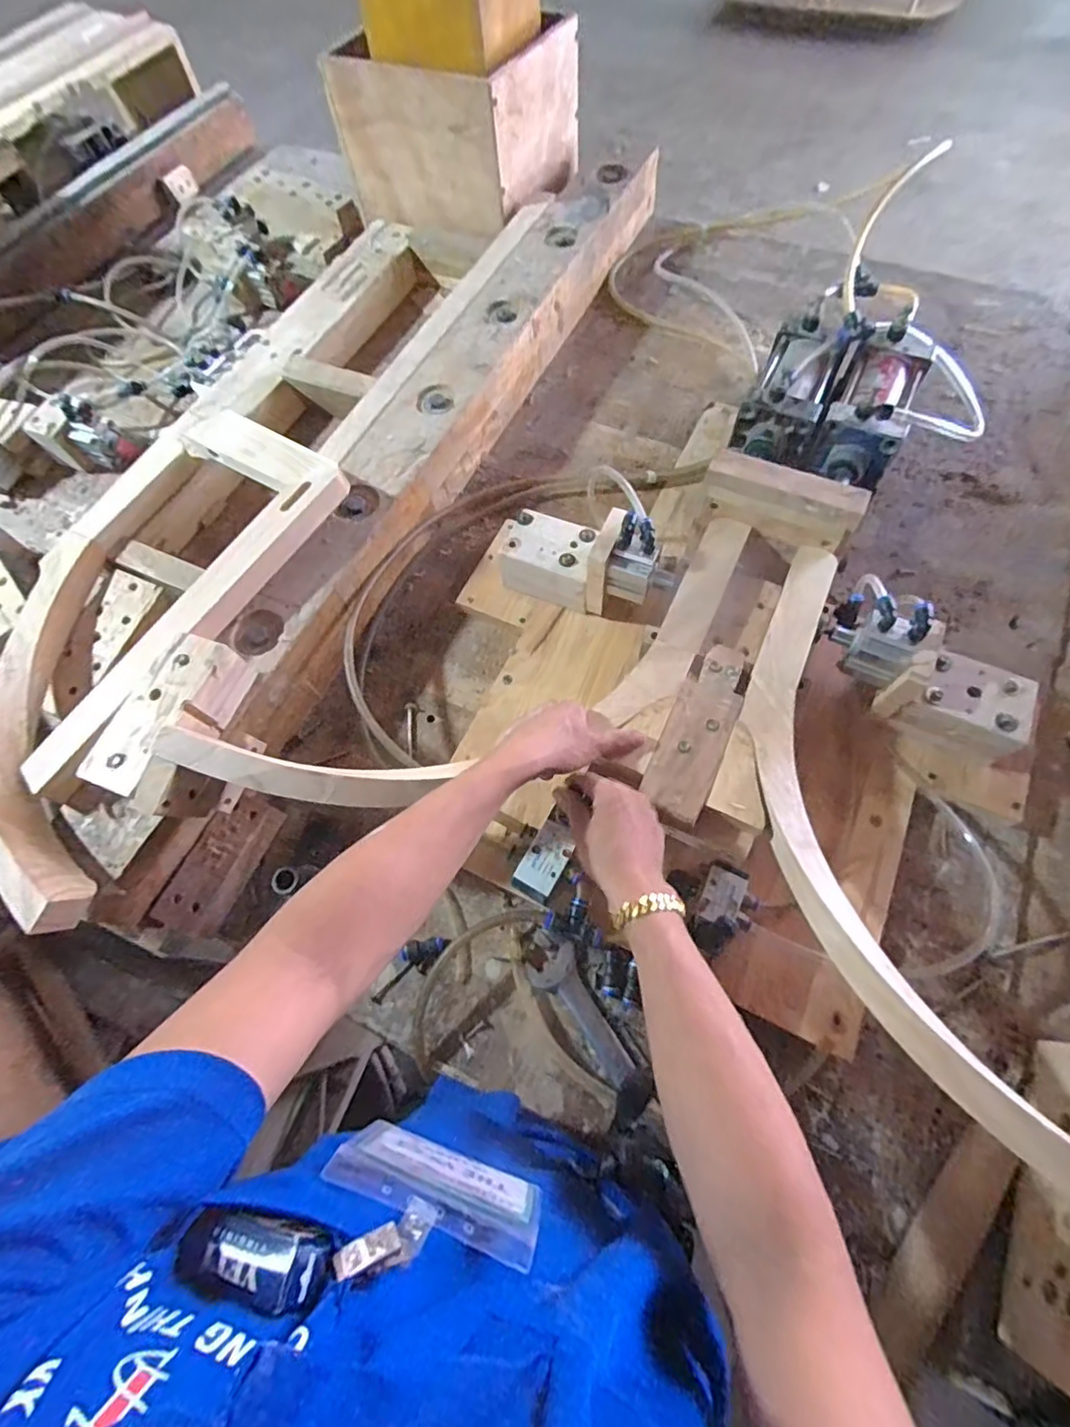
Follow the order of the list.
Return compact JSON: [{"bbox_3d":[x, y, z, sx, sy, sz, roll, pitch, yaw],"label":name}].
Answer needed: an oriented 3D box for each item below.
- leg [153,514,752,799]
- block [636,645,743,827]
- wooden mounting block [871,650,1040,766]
[{"bbox_3d":[-0.036,-0.044,0.554,0.613,0.042,0.176,-17,68,-13],"label":"leg"},{"bbox_3d":[0.158,0.013,0.547,0.059,0.012,0.180,23,70,11],"label":"block"},{"bbox_3d":[0.433,-0.016,0.590,0.138,0.105,0.082,23,69,13],"label":"wooden mounting block"}]

